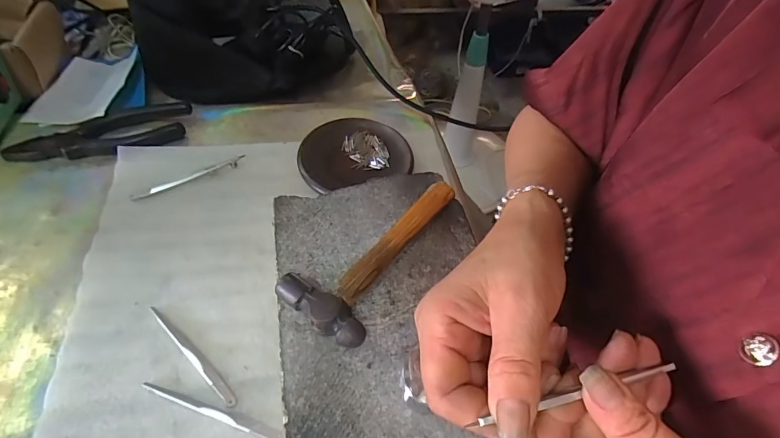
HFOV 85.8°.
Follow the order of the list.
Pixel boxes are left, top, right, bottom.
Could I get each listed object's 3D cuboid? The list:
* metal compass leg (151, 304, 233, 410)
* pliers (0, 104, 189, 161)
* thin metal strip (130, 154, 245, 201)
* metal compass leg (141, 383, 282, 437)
[{"bbox_3d":[-0.145,0.098,0.305,0.102,0.004,0.006,37,57,22],"label":"metal compass leg"},{"bbox_3d":[-0.287,-0.085,0.420,0.162,0.014,0.053,-13,54,-15],"label":"pliers"},{"bbox_3d":[-0.193,-0.040,0.405,0.107,0.004,0.009,-25,58,-23],"label":"thin metal strip"},{"bbox_3d":[-0.120,0.129,0.281,0.102,0.004,0.007,16,52,8],"label":"metal compass leg"}]

